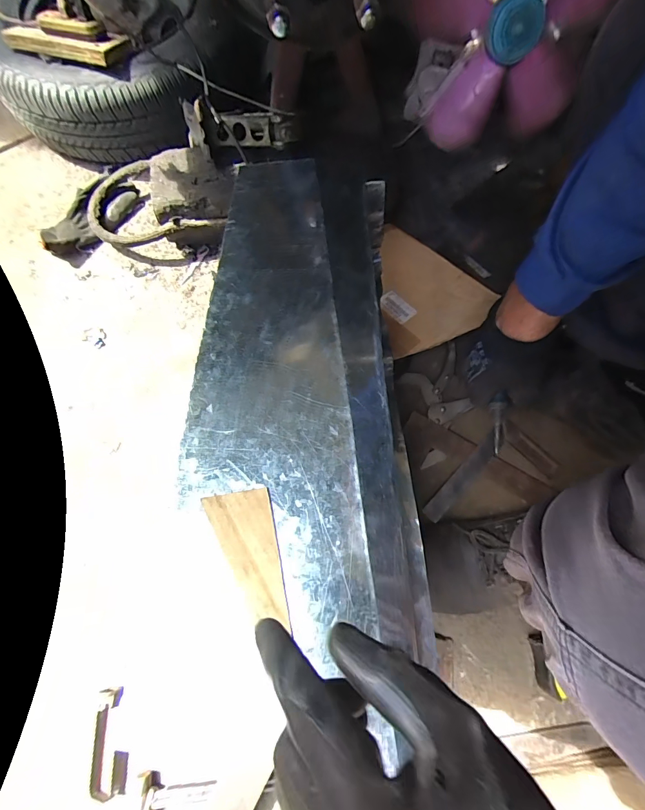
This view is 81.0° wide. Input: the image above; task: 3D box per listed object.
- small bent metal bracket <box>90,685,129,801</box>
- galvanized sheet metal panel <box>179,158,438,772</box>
[{"bbox_3d":[-0.265,0.422,0.475,0.044,0.018,0.113,-5,72,-1],"label":"small bent metal bracket"},{"bbox_3d":[-0.020,-0.025,0.376,0.207,0.048,0.490,-2,72,0],"label":"galvanized sheet metal panel"}]

